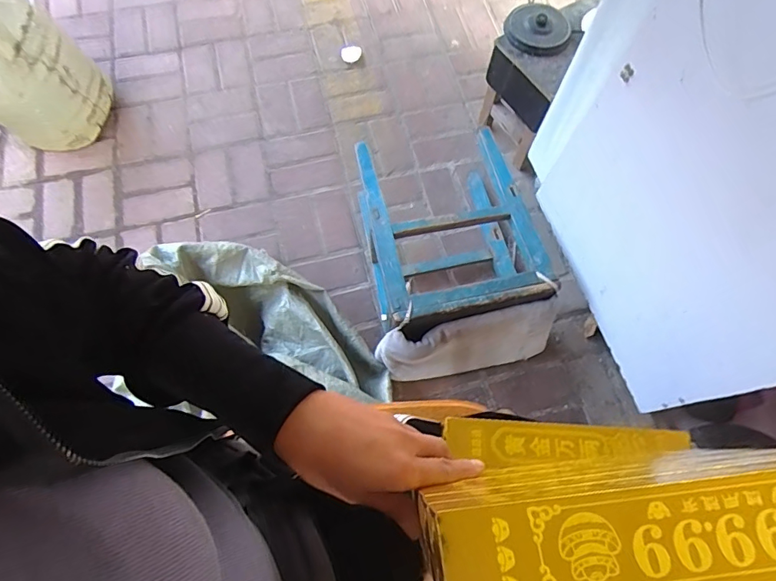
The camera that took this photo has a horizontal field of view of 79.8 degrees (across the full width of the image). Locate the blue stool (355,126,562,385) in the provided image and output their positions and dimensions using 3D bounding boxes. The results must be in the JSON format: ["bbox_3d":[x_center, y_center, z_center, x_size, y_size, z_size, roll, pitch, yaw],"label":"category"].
[{"bbox_3d":[0.147,-0.090,1.070,0.384,0.243,0.525,-7,69,-5],"label":"blue stool"}]

